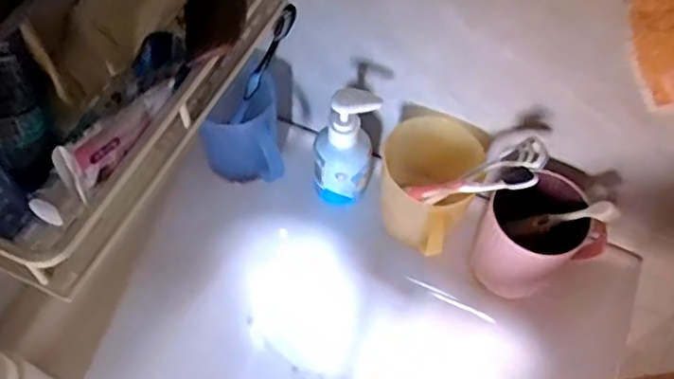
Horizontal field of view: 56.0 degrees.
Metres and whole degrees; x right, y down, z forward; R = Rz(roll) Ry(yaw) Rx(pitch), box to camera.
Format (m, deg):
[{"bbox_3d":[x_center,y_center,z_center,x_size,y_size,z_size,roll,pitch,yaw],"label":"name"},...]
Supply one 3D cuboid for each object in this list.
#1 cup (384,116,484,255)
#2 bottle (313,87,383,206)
[{"bbox_3d":[0.076,-0.002,0.560,0.085,0.078,0.110,19,59,9],"label":"cup"},{"bbox_3d":[0.006,-0.036,0.583,0.055,0.137,0.045,2,58,-2],"label":"bottle"}]

